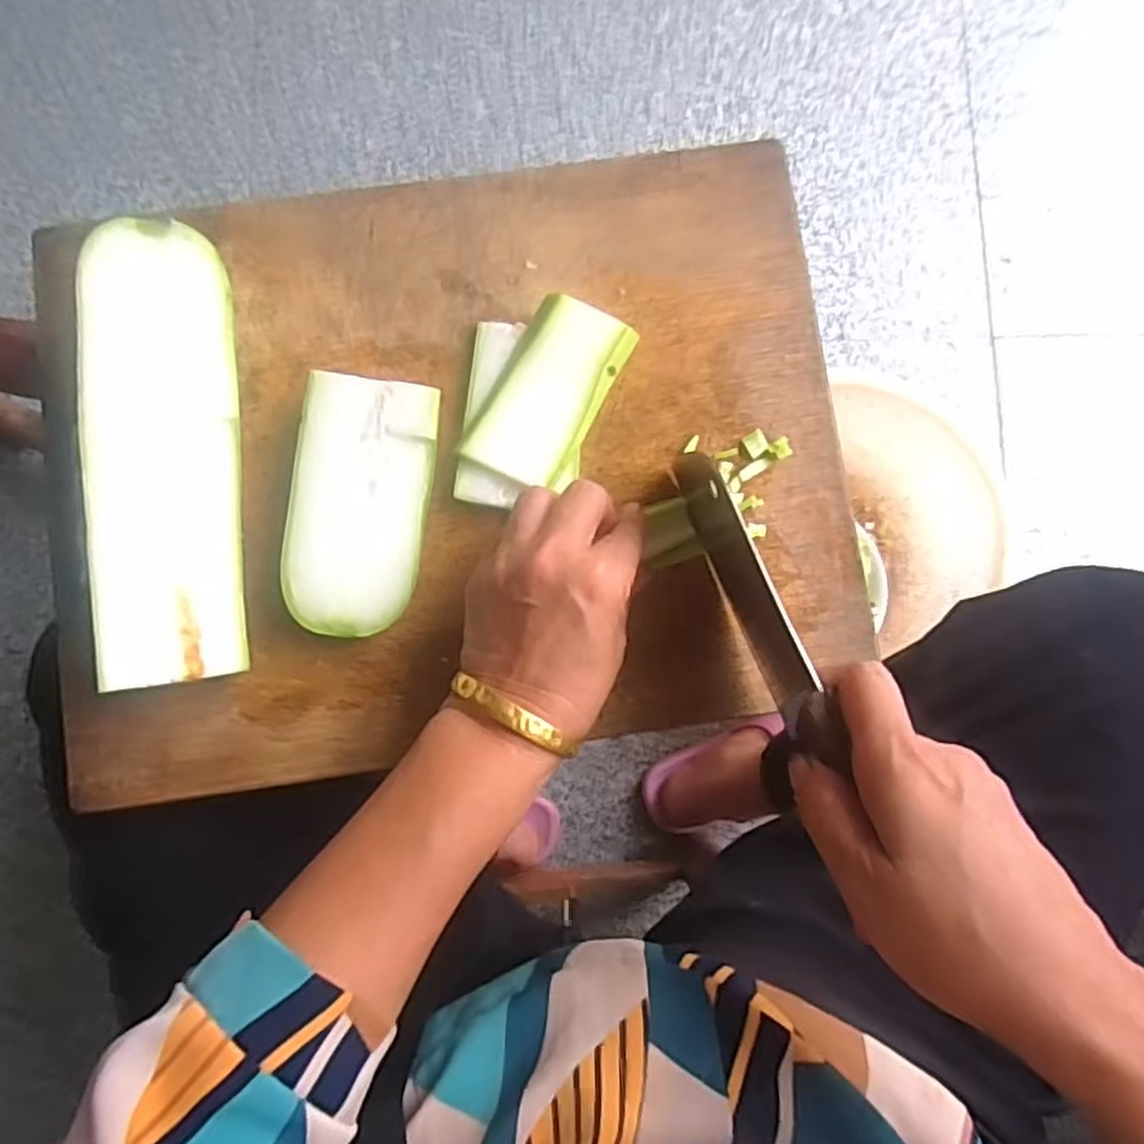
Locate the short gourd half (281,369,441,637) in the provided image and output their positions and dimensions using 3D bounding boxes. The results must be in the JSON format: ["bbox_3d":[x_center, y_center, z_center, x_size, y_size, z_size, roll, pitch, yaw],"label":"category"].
[{"bbox_3d":[-0.100,-0.030,0.359,0.063,0.028,0.119,8,81,2],"label":"short gourd half"}]

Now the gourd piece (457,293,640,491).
[{"bbox_3d":[-0.011,-0.086,0.371,0.050,0.022,0.093,28,83,5],"label":"gourd piece"}]

